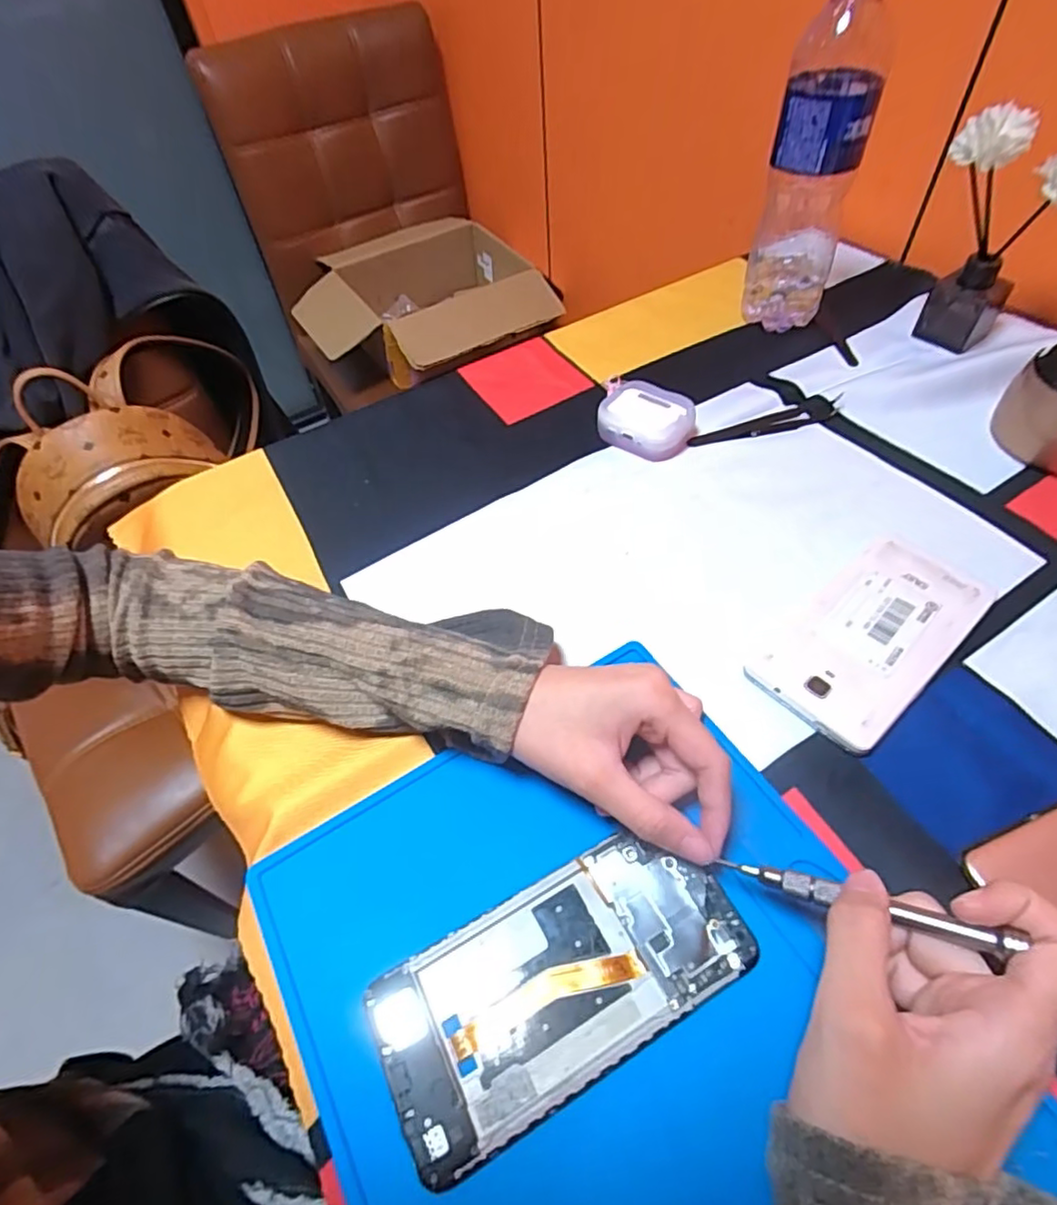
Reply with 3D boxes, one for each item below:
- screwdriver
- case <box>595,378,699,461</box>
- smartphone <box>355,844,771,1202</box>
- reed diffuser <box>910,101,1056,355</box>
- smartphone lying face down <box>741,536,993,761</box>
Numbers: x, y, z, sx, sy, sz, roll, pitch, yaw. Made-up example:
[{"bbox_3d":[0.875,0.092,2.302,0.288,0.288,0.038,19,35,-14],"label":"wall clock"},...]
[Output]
[{"bbox_3d":[0.119,0.109,0.226,0.094,0.006,0.009,1,49,36],"label":"screwdriver"},{"bbox_3d":[0.085,-0.133,0.453,0.068,0.027,0.050,19,57,19],"label":"case"},{"bbox_3d":[0.014,0.152,0.250,0.147,0.008,0.070,-24,55,-13],"label":"smartphone"},{"bbox_3d":[0.340,-0.266,0.451,0.095,0.151,0.054,26,60,23],"label":"reed diffuser"},{"bbox_3d":[0.190,0.017,0.338,0.140,0.012,0.068,-37,58,-21],"label":"smartphone lying face down"}]

